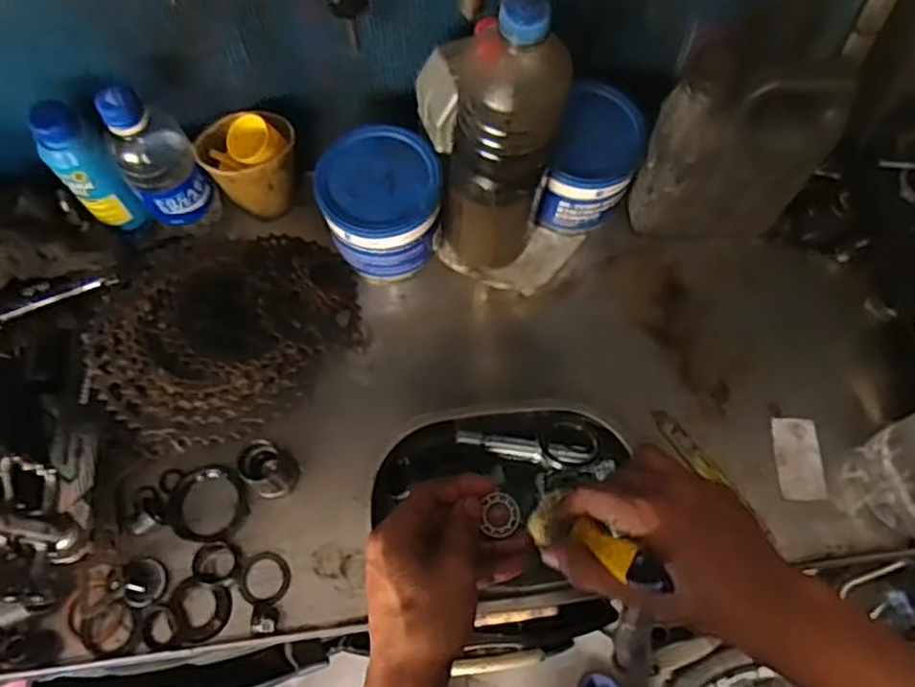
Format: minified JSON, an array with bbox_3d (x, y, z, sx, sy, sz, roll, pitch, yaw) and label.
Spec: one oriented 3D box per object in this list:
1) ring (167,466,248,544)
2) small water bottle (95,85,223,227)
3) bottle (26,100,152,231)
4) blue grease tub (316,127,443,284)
[{"bbox_3d":[-0.201,0.129,0.569,0.062,0.019,0.060,0,67,1],"label":"ring"},{"bbox_3d":[-0.248,-0.149,0.594,0.056,0.168,0.053,-31,70,-11],"label":"small water bottle"},{"bbox_3d":[-0.305,-0.138,0.592,0.041,0.141,0.038,0,67,1],"label":"bottle"},{"bbox_3d":[-0.064,-0.118,0.621,0.099,0.099,0.099,0,67,1],"label":"blue grease tub"}]

